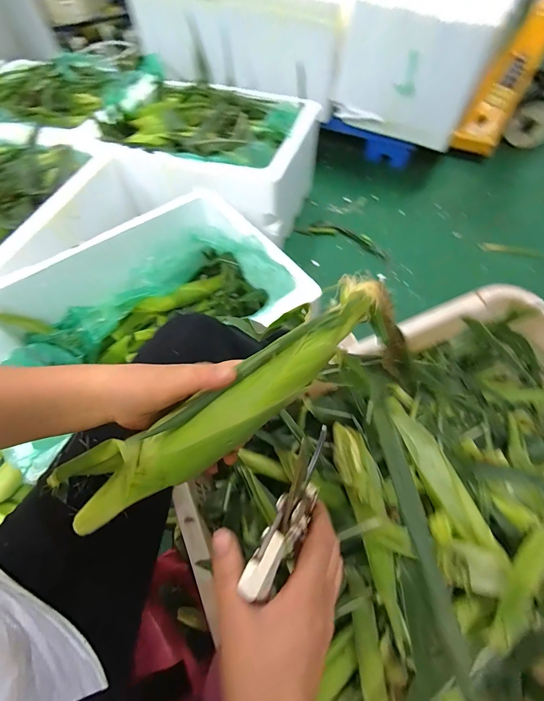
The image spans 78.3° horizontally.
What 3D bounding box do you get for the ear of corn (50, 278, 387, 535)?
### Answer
[{"bbox_3d":[-0.047,0.053,0.292,0.328,0.061,0.064,-35,62,10],"label":"ear of corn"}]

